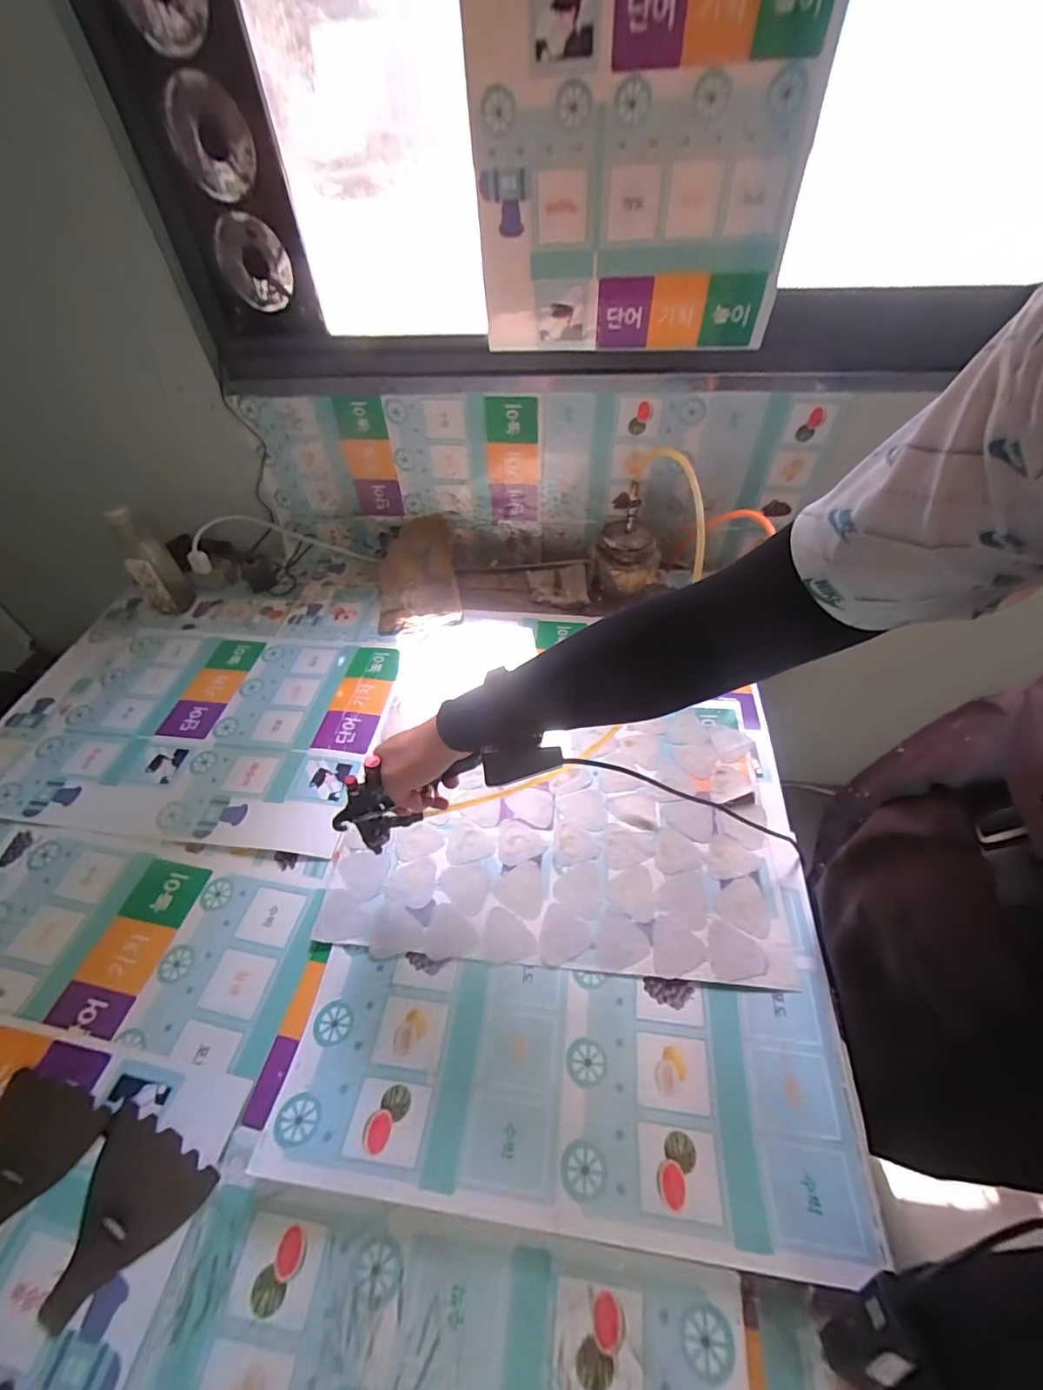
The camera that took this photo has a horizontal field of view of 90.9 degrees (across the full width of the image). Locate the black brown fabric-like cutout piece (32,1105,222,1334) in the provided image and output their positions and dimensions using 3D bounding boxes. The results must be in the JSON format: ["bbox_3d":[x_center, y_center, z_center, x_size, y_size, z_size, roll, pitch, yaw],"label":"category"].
[{"bbox_3d":[-0.343,0.440,0.432,0.116,0.005,0.122,18,54,21],"label":"black brown fabric-like cutout piece"}]

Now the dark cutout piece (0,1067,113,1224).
[{"bbox_3d":[-0.451,0.420,0.456,0.112,0.005,0.123,9,52,14],"label":"dark cutout piece"}]

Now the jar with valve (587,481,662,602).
[{"bbox_3d":[0.181,-0.267,0.874,0.118,0.185,0.125,0,50,0],"label":"jar with valve"}]

